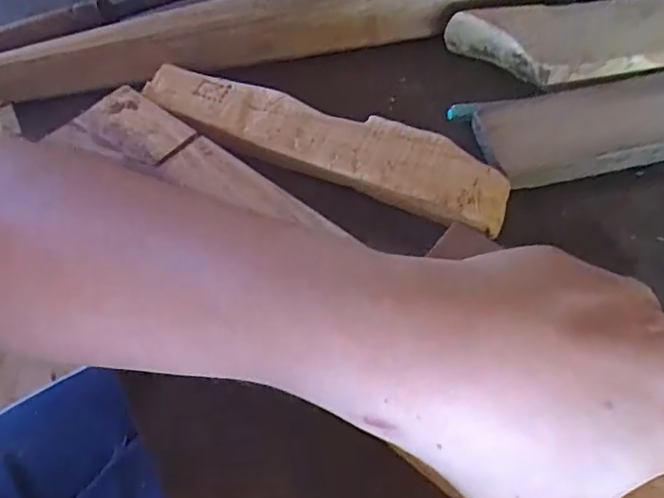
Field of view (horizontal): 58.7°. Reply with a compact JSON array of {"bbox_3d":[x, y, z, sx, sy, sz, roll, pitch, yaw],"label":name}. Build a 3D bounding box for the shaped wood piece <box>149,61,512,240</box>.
[{"bbox_3d":[-0.004,-0.057,0.313,0.201,0.030,0.039,16,58,13],"label":"shaped wood piece"}]

